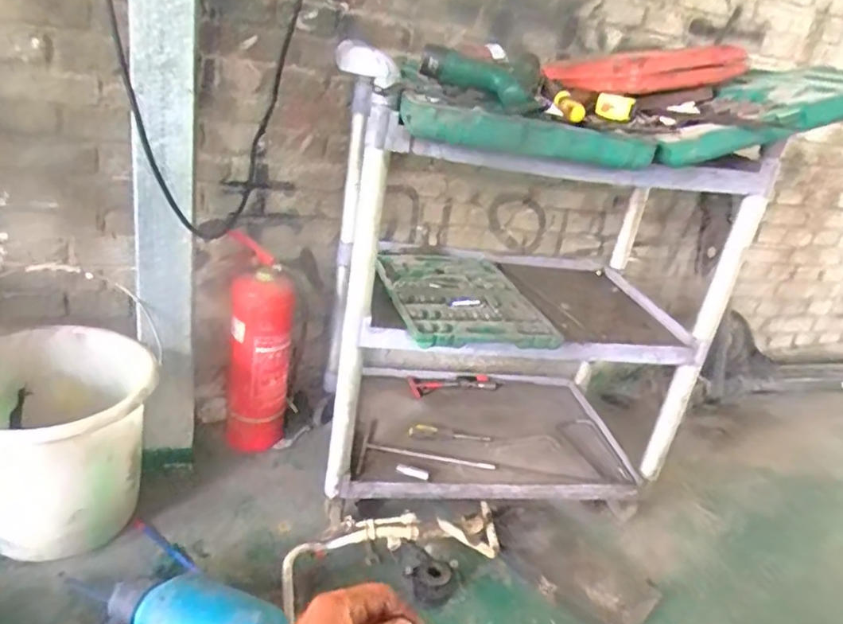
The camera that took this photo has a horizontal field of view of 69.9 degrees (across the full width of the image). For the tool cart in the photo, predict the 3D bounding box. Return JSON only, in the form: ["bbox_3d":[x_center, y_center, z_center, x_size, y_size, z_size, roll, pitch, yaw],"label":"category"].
[{"bbox_3d":[0.171,-0.047,1.279,0.712,0.745,0.581,0,24,-10],"label":"tool cart"}]

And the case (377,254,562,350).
[{"bbox_3d":[0.068,-0.029,1.179,0.293,0.048,0.382,4,24,-13],"label":"case"}]

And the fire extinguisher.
[{"bbox_3d":[-0.356,0.093,1.328,0.134,0.451,0.128,3,24,-16],"label":"fire extinguisher"}]

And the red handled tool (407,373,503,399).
[{"bbox_3d":[0.087,0.186,1.542,0.245,0.027,0.070,0,25,-22],"label":"red handled tool"}]

